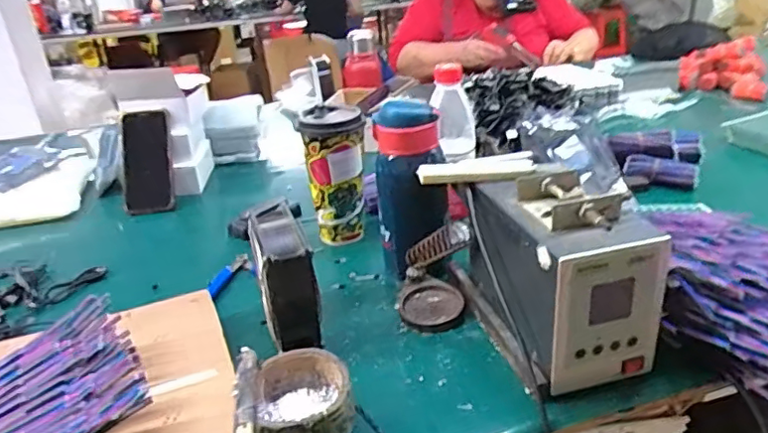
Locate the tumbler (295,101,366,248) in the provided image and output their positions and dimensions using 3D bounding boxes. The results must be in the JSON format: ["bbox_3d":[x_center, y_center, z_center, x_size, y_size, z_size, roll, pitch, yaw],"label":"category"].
[{"bbox_3d":[-0.064,-0.052,0.733,0.073,0.171,0.072,-3,26,2],"label":"tumbler"}]

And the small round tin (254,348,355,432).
[{"bbox_3d":[-0.066,0.153,0.460,0.076,0.040,0.085,-9,26,-10],"label":"small round tin"}]

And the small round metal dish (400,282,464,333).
[{"bbox_3d":[0.051,0.095,0.599,0.067,0.014,0.071,-3,26,2],"label":"small round metal dish"}]

